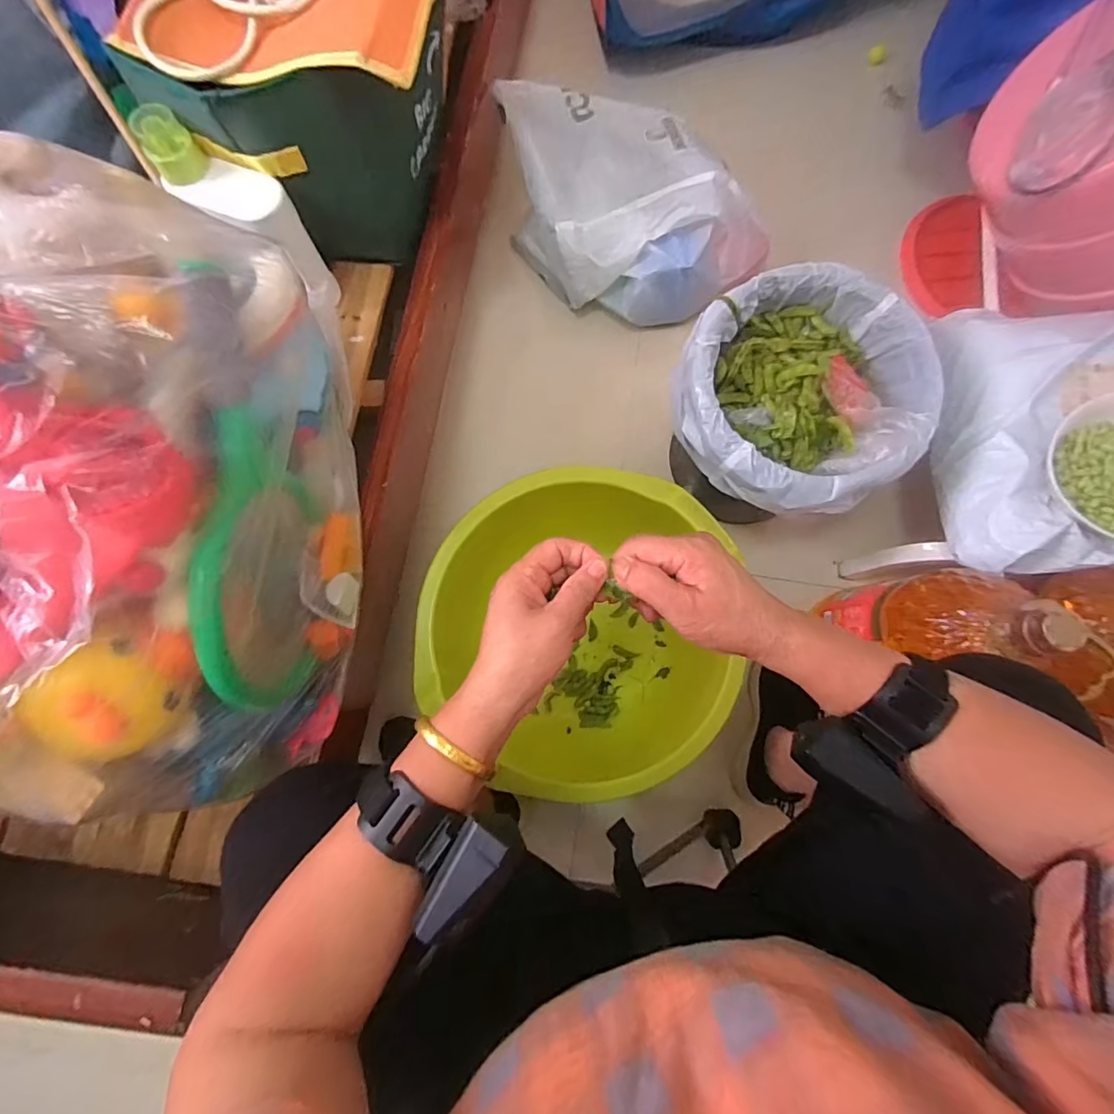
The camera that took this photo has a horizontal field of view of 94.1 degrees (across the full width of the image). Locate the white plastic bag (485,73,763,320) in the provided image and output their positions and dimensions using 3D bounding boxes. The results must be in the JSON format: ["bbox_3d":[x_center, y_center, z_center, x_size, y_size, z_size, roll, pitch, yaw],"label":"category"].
[{"bbox_3d":[0.088,-0.556,0.831,0.438,0.164,0.262,37,82,6],"label":"white plastic bag"}]

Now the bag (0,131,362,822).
[{"bbox_3d":[-0.356,-0.039,0.419,0.288,0.316,0.452,0,80,0],"label":"bag"}]

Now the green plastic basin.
[{"bbox_3d":[0.046,0.096,0.719,0.379,0.203,0.401,0,80,0],"label":"green plastic basin"}]

